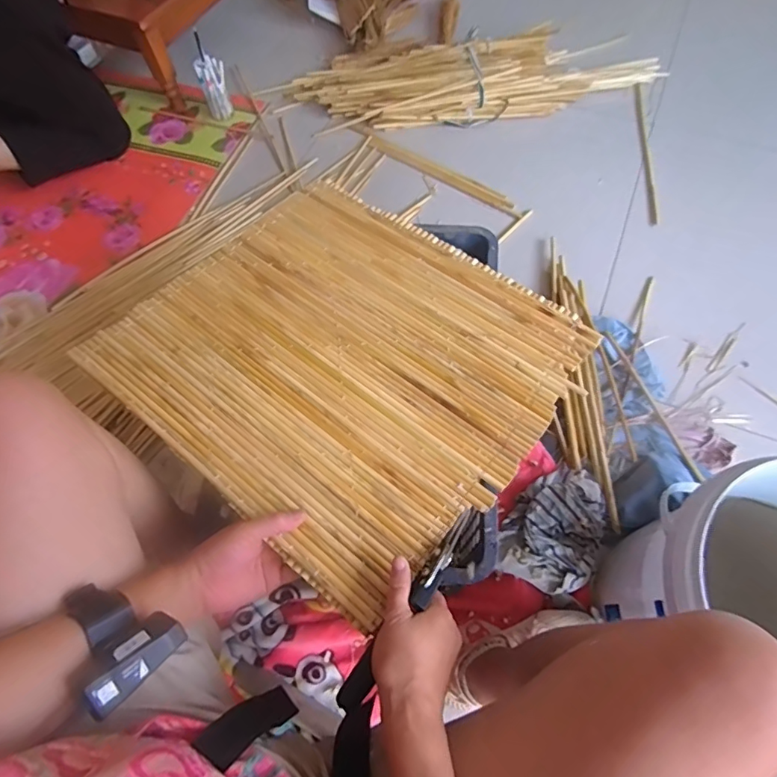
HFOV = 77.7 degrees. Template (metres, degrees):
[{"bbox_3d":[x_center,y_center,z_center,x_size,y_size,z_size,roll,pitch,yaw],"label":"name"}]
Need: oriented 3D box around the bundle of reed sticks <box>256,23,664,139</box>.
[{"bbox_3d":[0.205,-0.845,1.289,0.991,0.099,0.307,-5,64,-1],"label":"bundle of reed sticks"}]

